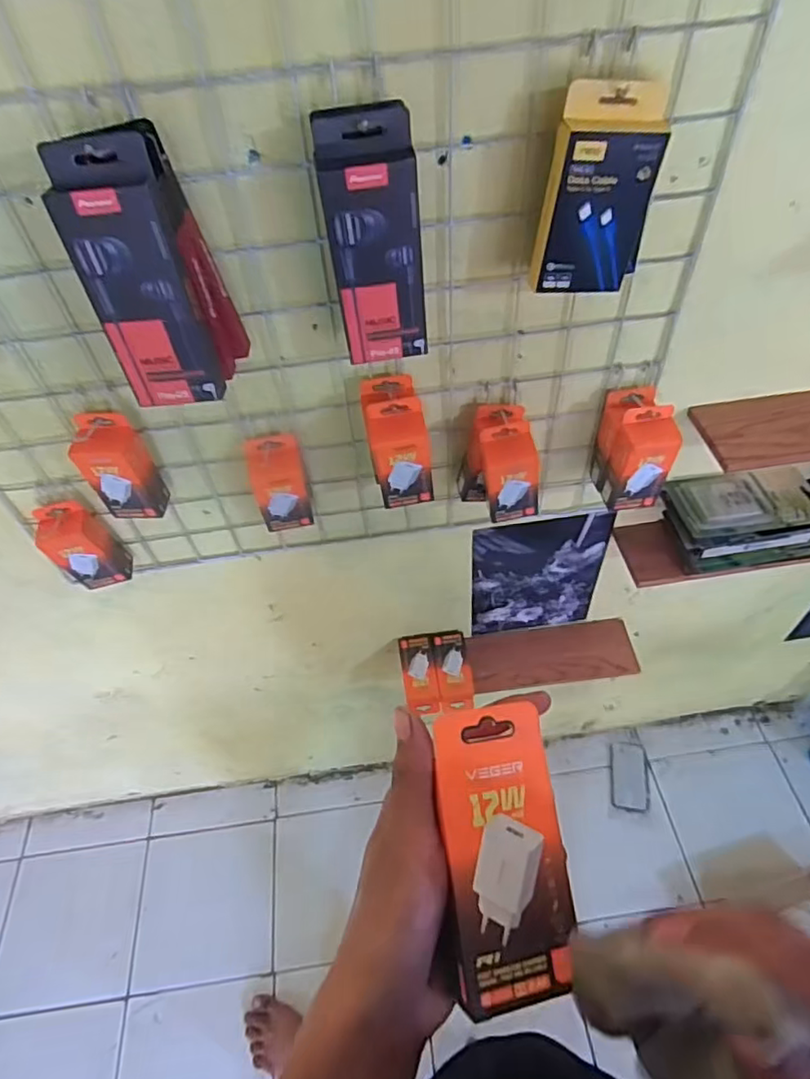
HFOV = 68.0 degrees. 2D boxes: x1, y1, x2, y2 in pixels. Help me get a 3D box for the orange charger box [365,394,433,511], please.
[{"bbox_3d":[-0.004,-0.087,0.621,0.060,0.113,0.048,-8,51,-1],"label":"orange charger box"}]

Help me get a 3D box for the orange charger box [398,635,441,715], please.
[{"bbox_3d":[0.022,0.222,0.995,0.058,0.028,0.129,-8,51,-2],"label":"orange charger box"}]

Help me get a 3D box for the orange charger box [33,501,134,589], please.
[{"bbox_3d":[-0.378,0.009,0.712,0.064,0.107,0.049,-14,51,-6],"label":"orange charger box"}]

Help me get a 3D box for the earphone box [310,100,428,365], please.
[{"bbox_3d":[-0.024,-0.235,0.482,0.075,0.173,0.055,-5,51,1],"label":"earphone box"}]

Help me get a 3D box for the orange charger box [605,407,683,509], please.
[{"bbox_3d":[0.261,-0.085,0.669,0.055,0.119,0.048,-7,51,-1],"label":"orange charger box"}]

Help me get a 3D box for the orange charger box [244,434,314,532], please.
[{"bbox_3d":[-0.140,-0.060,0.681,0.065,0.113,0.048,-6,51,0],"label":"orange charger box"}]

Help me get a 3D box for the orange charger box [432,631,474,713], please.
[{"bbox_3d":[0.080,0.220,0.996,0.057,0.031,0.137,-6,51,0],"label":"orange charger box"}]

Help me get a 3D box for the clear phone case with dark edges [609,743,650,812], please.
[{"bbox_3d":[0.529,0.558,1.417,0.087,0.012,0.153,5,53,7],"label":"clear phone case with dark edges"}]

